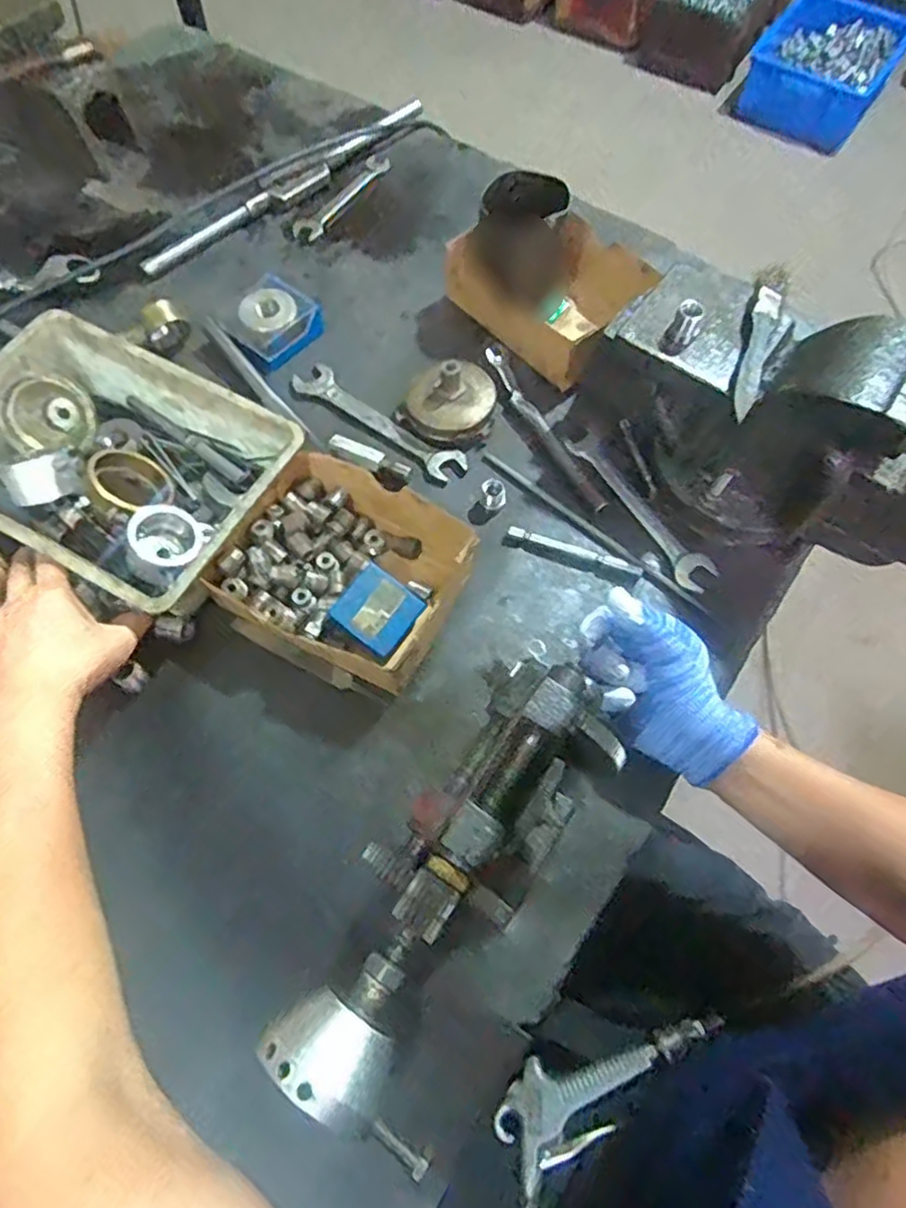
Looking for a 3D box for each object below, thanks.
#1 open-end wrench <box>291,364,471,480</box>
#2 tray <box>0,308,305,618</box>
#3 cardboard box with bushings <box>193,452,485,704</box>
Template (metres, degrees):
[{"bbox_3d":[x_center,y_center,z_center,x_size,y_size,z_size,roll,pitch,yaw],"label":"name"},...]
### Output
[{"bbox_3d":[-0.062,-0.158,0.586,0.170,0.007,0.036,34,68,14],"label":"open-end wrench"},{"bbox_3d":[-0.257,-0.104,0.515,0.241,0.060,0.171,26,67,11],"label":"tray"},{"bbox_3d":[-0.077,-0.029,0.504,0.172,0.050,0.155,27,67,11],"label":"cardboard box with bushings"}]

